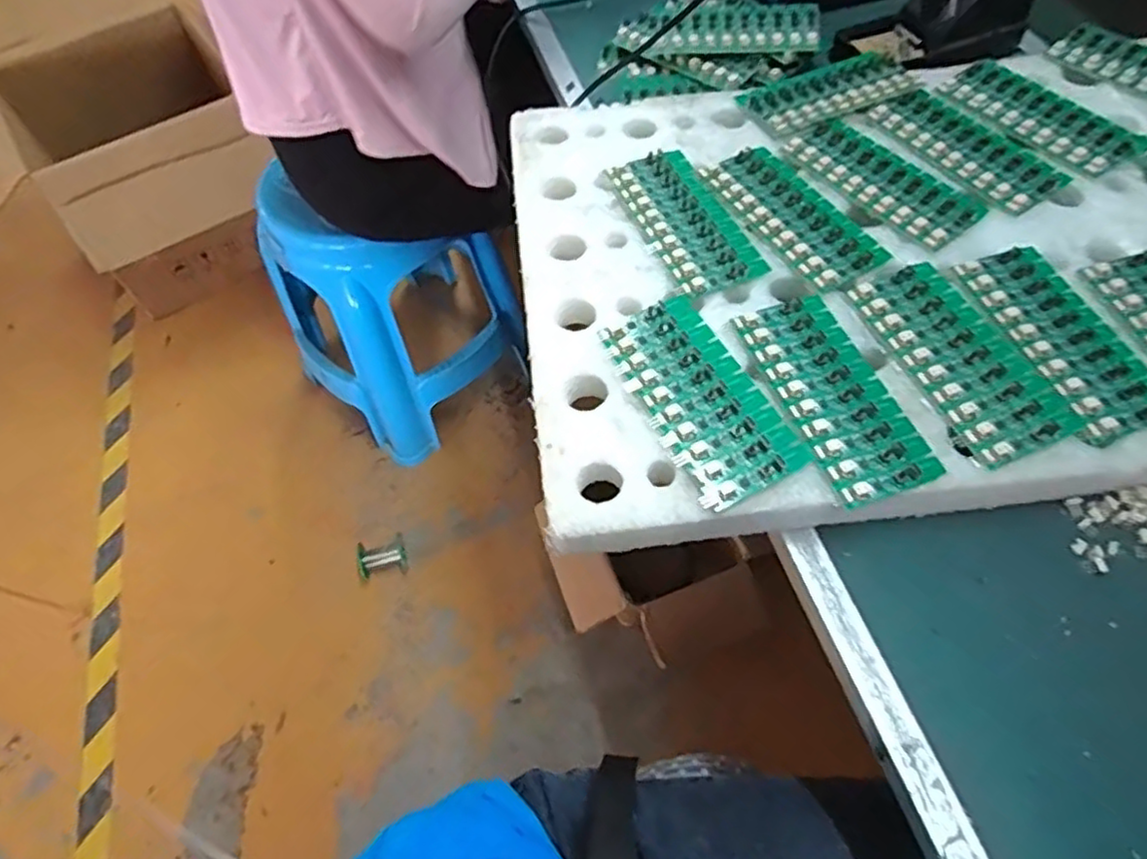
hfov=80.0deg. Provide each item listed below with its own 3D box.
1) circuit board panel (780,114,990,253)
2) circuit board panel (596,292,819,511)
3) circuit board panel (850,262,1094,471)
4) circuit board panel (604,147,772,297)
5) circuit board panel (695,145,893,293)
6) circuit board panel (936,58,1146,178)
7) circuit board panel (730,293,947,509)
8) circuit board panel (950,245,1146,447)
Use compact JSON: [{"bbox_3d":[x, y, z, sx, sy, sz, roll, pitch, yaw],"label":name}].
[{"bbox_3d":[0.220,-0.179,0.488,0.063,0.005,0.140,-34,63,-16],"label":"circuit board panel"},{"bbox_3d":[0.072,-0.020,0.399,0.065,0.011,0.135,-24,61,-11],"label":"circuit board panel"},{"bbox_3d":[0.226,-0.043,0.406,0.061,0.009,0.138,-22,61,-10],"label":"circuit board panel"},{"bbox_3d":[0.076,-0.148,0.475,0.060,0.006,0.135,-21,60,-9],"label":"circuit board panel"},{"bbox_3d":[0.150,-0.152,0.473,0.064,0.004,0.139,-28,62,-13],"label":"circuit board panel"},{"bbox_3d":[0.348,-0.237,0.511,0.061,0.006,0.137,-32,63,-15],"label":"circuit board panel"},{"bbox_3d":[0.150,-0.022,0.399,0.061,0.010,0.137,-19,60,-8],"label":"circuit board panel"},{"bbox_3d":[0.293,-0.056,0.410,0.061,0.006,0.138,-16,60,-6],"label":"circuit board panel"}]

